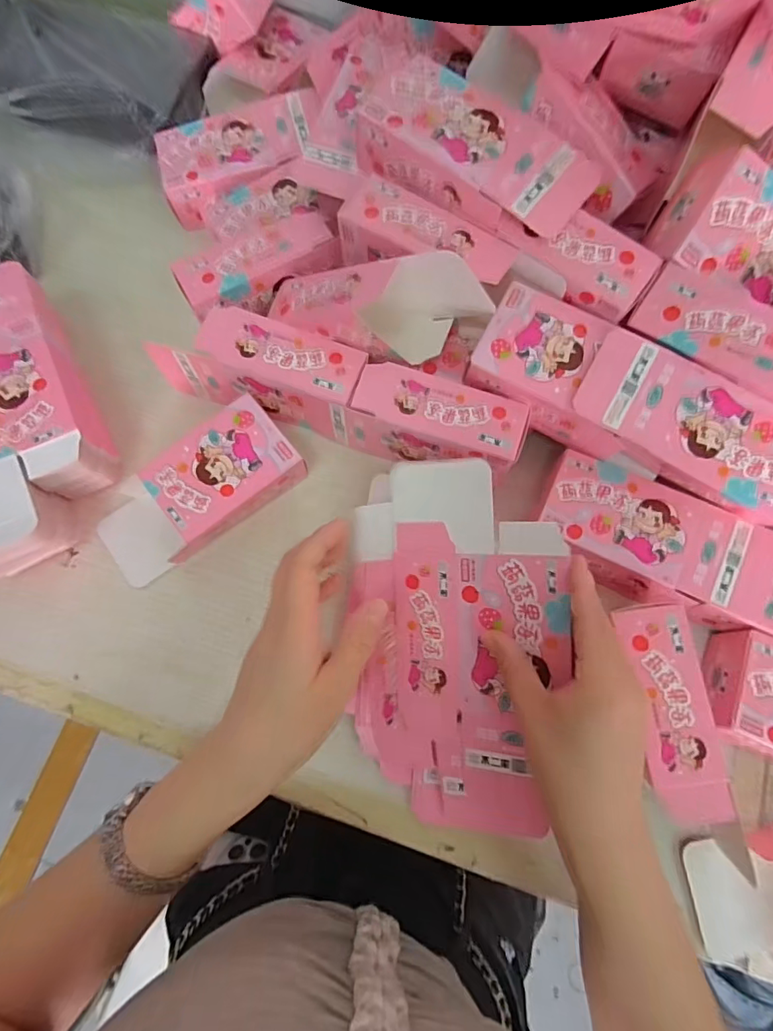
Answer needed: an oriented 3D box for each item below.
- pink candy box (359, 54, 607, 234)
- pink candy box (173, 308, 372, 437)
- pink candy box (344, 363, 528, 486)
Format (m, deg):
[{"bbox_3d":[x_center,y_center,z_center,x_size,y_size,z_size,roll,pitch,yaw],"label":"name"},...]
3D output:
[{"bbox_3d":[0.065,-0.255,0.352,0.162,0.044,0.080,35,77,8],"label":"pink candy box"},{"bbox_3d":[-0.089,-0.114,0.392,0.140,0.064,0.052,18,75,4],"label":"pink candy box"},{"bbox_3d":[0.038,-0.069,0.377,0.128,0.055,0.055,20,75,5],"label":"pink candy box"}]

